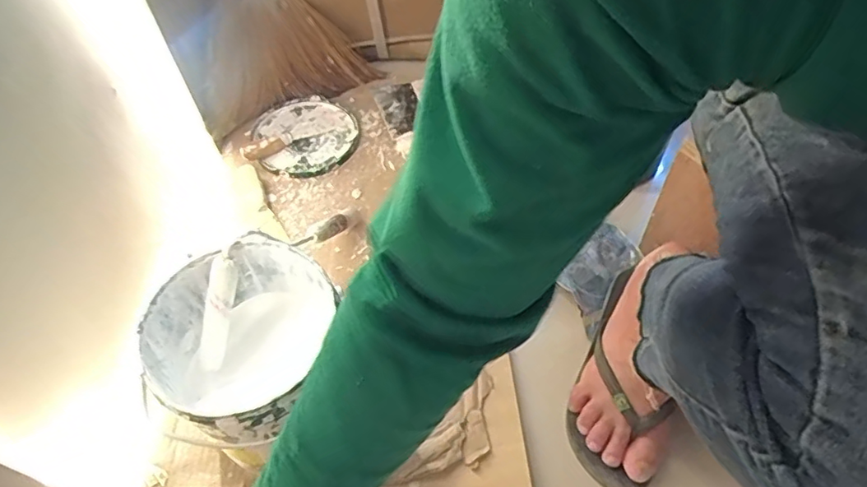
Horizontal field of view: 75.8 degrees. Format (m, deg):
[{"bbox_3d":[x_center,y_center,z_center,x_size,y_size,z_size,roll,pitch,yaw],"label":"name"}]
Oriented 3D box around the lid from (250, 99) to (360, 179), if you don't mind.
[{"bbox_3d":[-0.203,-0.174,0.901,0.159,0.014,0.161,2,59,-4],"label":"lid"}]

